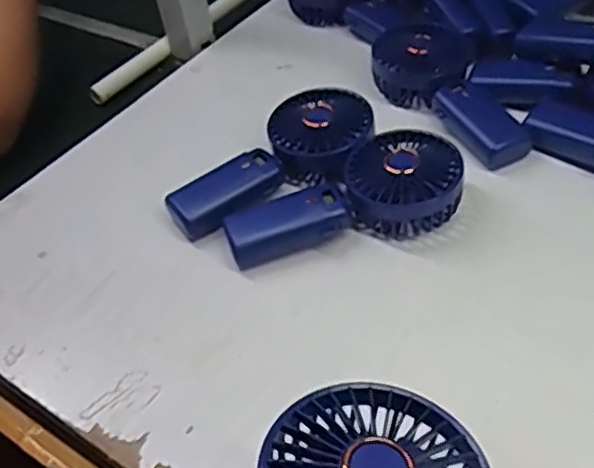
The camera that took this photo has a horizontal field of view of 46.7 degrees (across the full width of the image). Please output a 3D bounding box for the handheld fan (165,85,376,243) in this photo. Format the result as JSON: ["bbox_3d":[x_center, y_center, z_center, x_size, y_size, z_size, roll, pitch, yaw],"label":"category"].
[{"bbox_3d":[-0.013,-0.052,0.551,0.175,0.050,0.093,-37,51,-28],"label":"handheld fan"}]

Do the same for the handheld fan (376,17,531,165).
[{"bbox_3d":[0.130,-0.118,0.599,0.096,0.056,0.157,-11,43,-3],"label":"handheld fan"}]

